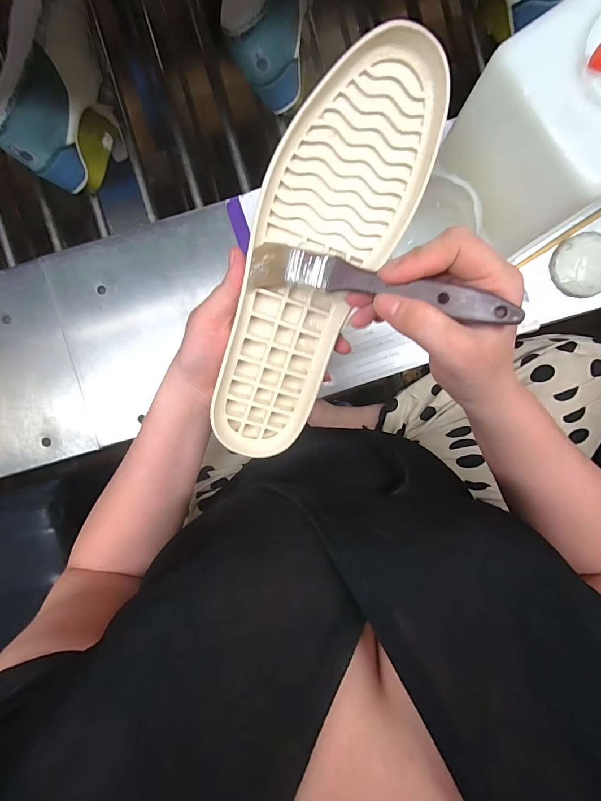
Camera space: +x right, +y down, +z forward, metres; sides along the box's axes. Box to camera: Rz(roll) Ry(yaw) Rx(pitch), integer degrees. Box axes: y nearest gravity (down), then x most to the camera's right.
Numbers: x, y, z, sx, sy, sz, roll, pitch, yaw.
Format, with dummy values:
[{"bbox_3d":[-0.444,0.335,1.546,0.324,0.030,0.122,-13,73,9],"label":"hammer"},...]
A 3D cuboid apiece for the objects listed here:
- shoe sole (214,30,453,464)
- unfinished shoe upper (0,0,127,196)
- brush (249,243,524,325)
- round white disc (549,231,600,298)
[{"bbox_3d":[0.008,-0.093,0.276,0.096,0.030,0.298,19,106,-13],"label":"shoe sole"},{"bbox_3d":[-0.276,-0.369,0.405,0.085,0.118,0.242,-3,92,2],"label":"unfinished shoe upper"},{"bbox_3d":[0.045,-0.072,0.232,0.171,0.018,0.026,18,90,19],"label":"brush"},{"bbox_3d":[0.323,-0.153,0.404,0.070,0.005,0.068,0,95,2],"label":"round white disc"}]

